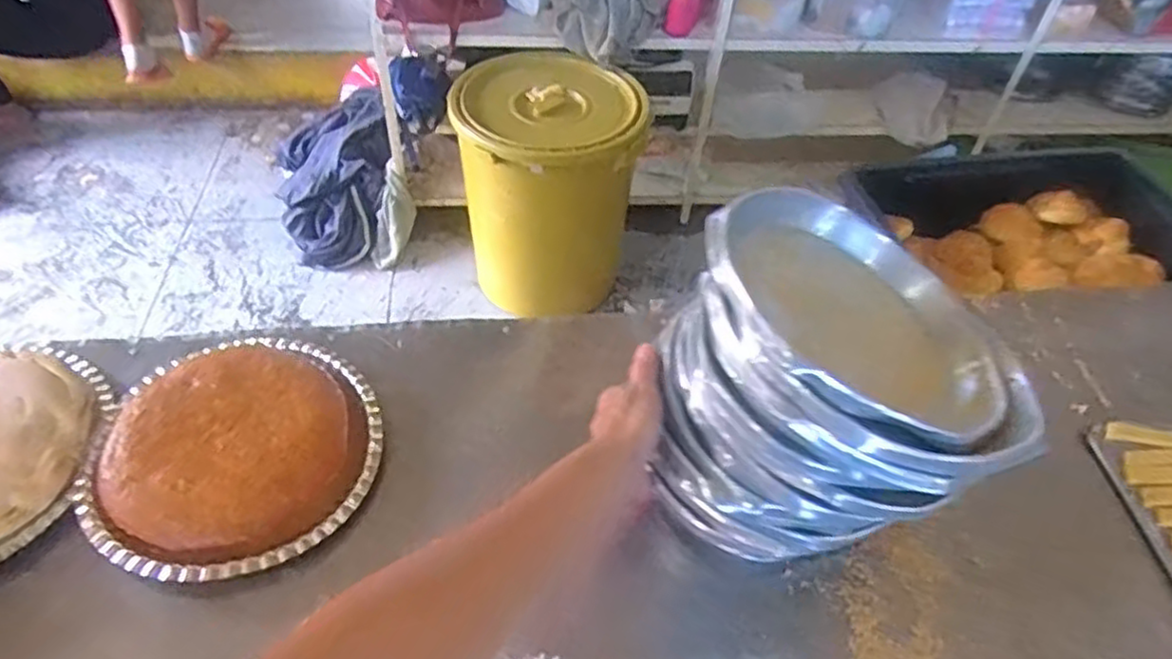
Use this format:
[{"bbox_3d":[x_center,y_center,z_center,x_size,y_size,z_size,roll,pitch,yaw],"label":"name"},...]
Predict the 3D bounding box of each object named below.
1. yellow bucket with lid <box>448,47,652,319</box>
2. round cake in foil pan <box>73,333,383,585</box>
[{"bbox_3d":[-0.087,-0.344,1.718,0.407,0.488,0.386,2,47,-2],"label":"yellow bucket with lid"},{"bbox_3d":[-0.278,0.089,0.566,0.207,0.034,0.215,2,47,-2],"label":"round cake in foil pan"}]

